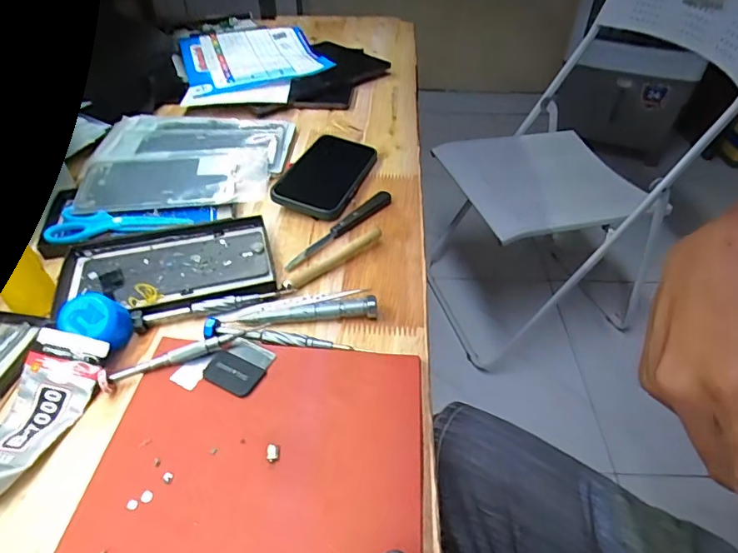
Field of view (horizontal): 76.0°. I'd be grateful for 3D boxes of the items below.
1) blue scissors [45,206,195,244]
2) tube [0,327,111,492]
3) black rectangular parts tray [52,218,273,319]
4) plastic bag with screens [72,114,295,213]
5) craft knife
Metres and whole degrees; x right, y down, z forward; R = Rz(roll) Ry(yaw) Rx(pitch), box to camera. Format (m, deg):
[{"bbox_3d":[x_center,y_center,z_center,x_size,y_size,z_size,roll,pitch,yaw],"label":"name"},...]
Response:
[{"bbox_3d":[-0.239,-0.051,0.458,0.128,0.013,0.049,-7,44,-7],"label":"blue scissors"},{"bbox_3d":[-0.223,0.091,0.291,0.051,0.030,0.128,12,45,13],"label":"tube"},{"bbox_3d":[-0.178,-0.008,0.414,0.176,0.010,0.105,-10,44,-11],"label":"black rectangular parts tray"},{"bbox_3d":[-0.200,-0.131,0.532,0.208,0.031,0.177,-1,43,-2],"label":"plastic bag with screens"},{"bbox_3d":[-0.027,-0.049,0.463,0.018,0.010,0.143,31,51,29],"label":"craft knife"}]

